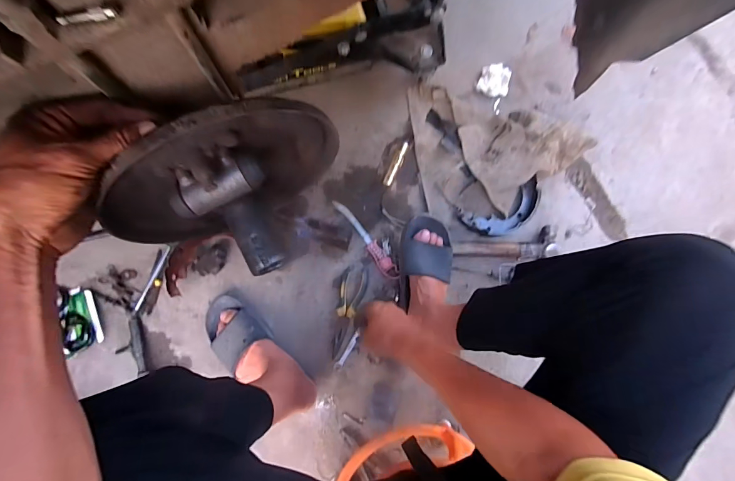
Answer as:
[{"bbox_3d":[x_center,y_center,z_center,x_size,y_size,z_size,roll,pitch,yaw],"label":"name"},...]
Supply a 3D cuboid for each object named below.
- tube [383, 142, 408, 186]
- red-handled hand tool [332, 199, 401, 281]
[{"bbox_3d":[0.064,-0.167,0.803,0.018,0.023,0.104,27,81,-2],"label":"tube"},{"bbox_3d":[-0.002,0.000,0.786,0.031,0.015,0.208,-39,89,-9],"label":"red-handled hand tool"}]

